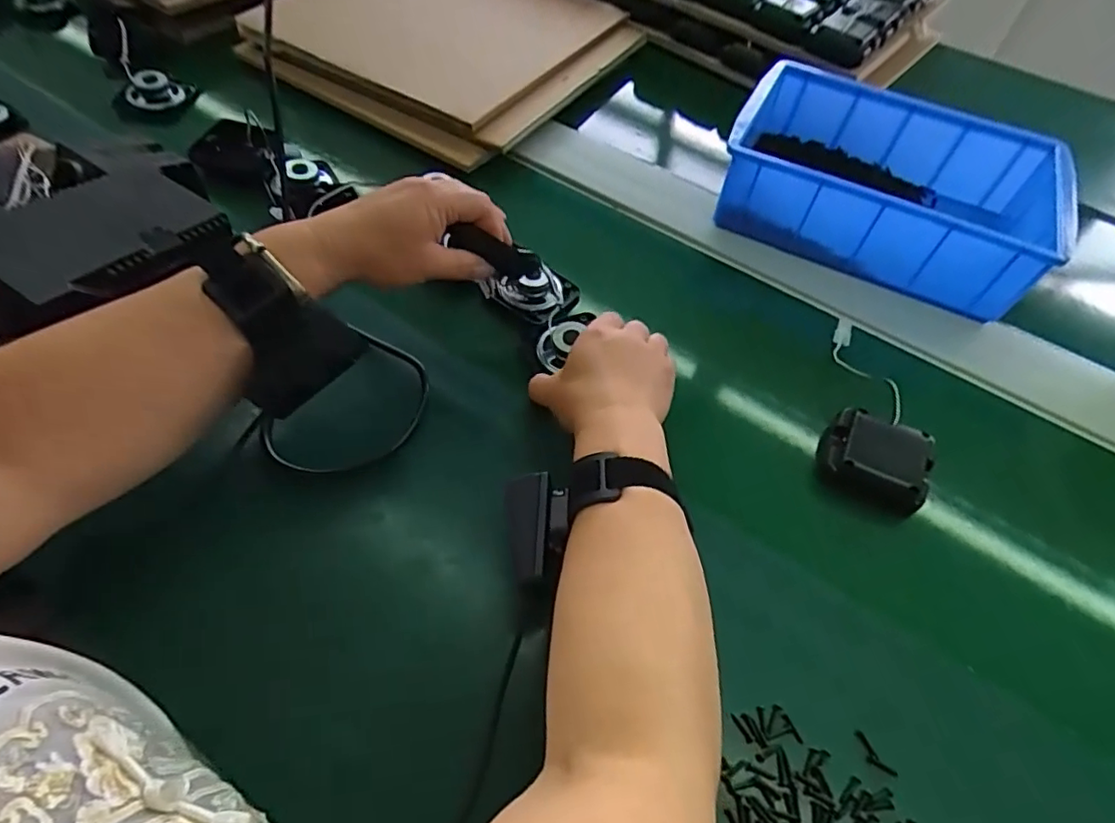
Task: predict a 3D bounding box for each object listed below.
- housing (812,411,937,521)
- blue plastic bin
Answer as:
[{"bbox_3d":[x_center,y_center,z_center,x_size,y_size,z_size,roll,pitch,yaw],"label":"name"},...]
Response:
[{"bbox_3d":[0.234,0.035,0.450,0.075,0.035,0.066,25,60,10],"label":"housing"},{"bbox_3d":[0.321,-0.223,0.596,0.293,0.092,0.203,22,60,9],"label":"blue plastic bin"}]

